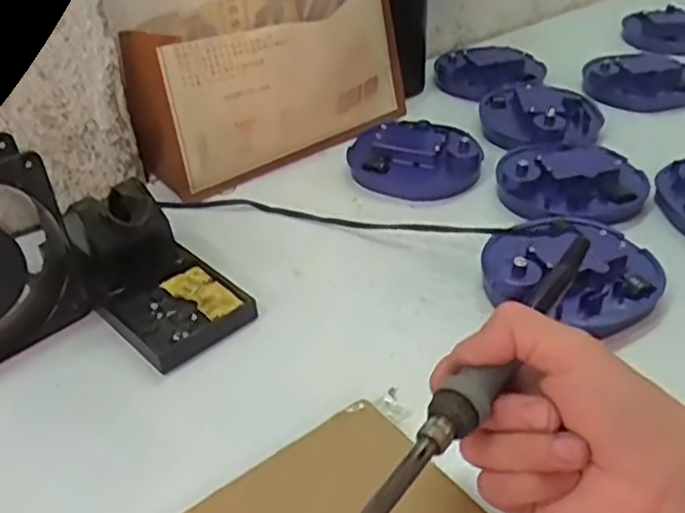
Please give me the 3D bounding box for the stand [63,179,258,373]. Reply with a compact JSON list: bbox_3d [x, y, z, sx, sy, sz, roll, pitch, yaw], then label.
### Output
[{"bbox_3d":[-0.115,0.007,0.434,0.075,0.063,0.106,-29,44,-30],"label":"stand"}]

